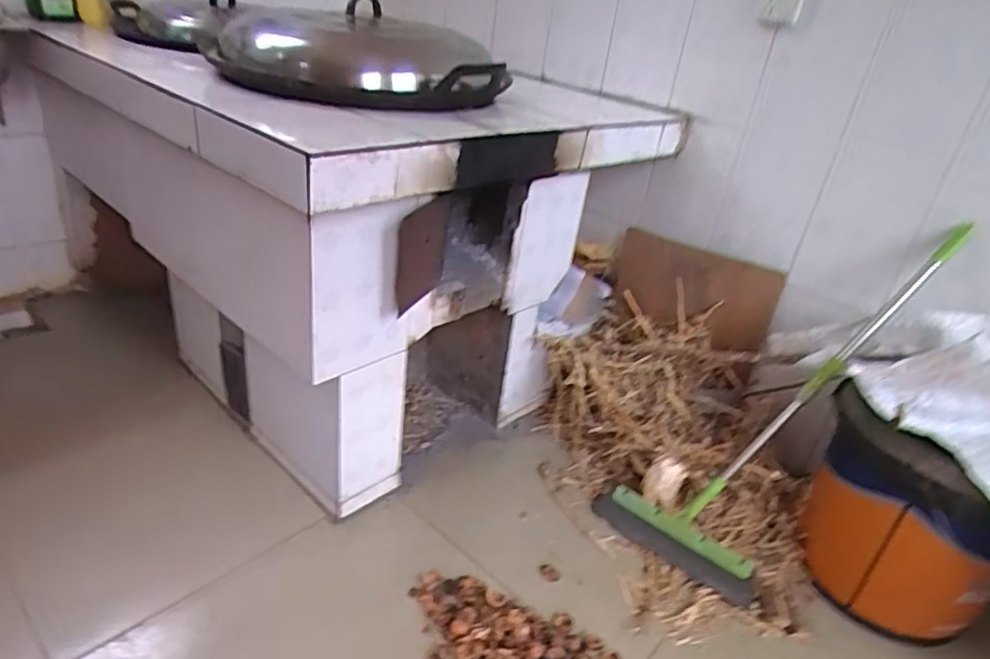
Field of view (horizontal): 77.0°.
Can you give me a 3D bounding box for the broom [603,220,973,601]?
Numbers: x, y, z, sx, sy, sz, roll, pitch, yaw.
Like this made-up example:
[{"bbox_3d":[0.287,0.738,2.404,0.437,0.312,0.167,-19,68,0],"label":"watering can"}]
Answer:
[{"bbox_3d":[0.612,0.156,1.200,0.111,0.898,0.301,39,7,-38],"label":"broom"}]

